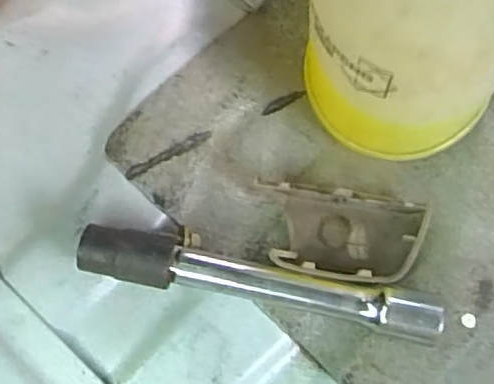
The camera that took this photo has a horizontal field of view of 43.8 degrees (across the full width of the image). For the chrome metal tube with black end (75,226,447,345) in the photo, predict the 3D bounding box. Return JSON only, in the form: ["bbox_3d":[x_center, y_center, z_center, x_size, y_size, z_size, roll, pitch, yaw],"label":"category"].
[{"bbox_3d":[0.005,0.038,0.256,0.147,0.026,0.019,11,81,2],"label":"chrome metal tube with black end"}]

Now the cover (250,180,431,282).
[{"bbox_3d":[0.042,0.019,0.268,0.068,0.021,0.040,6,81,1],"label":"cover"}]

